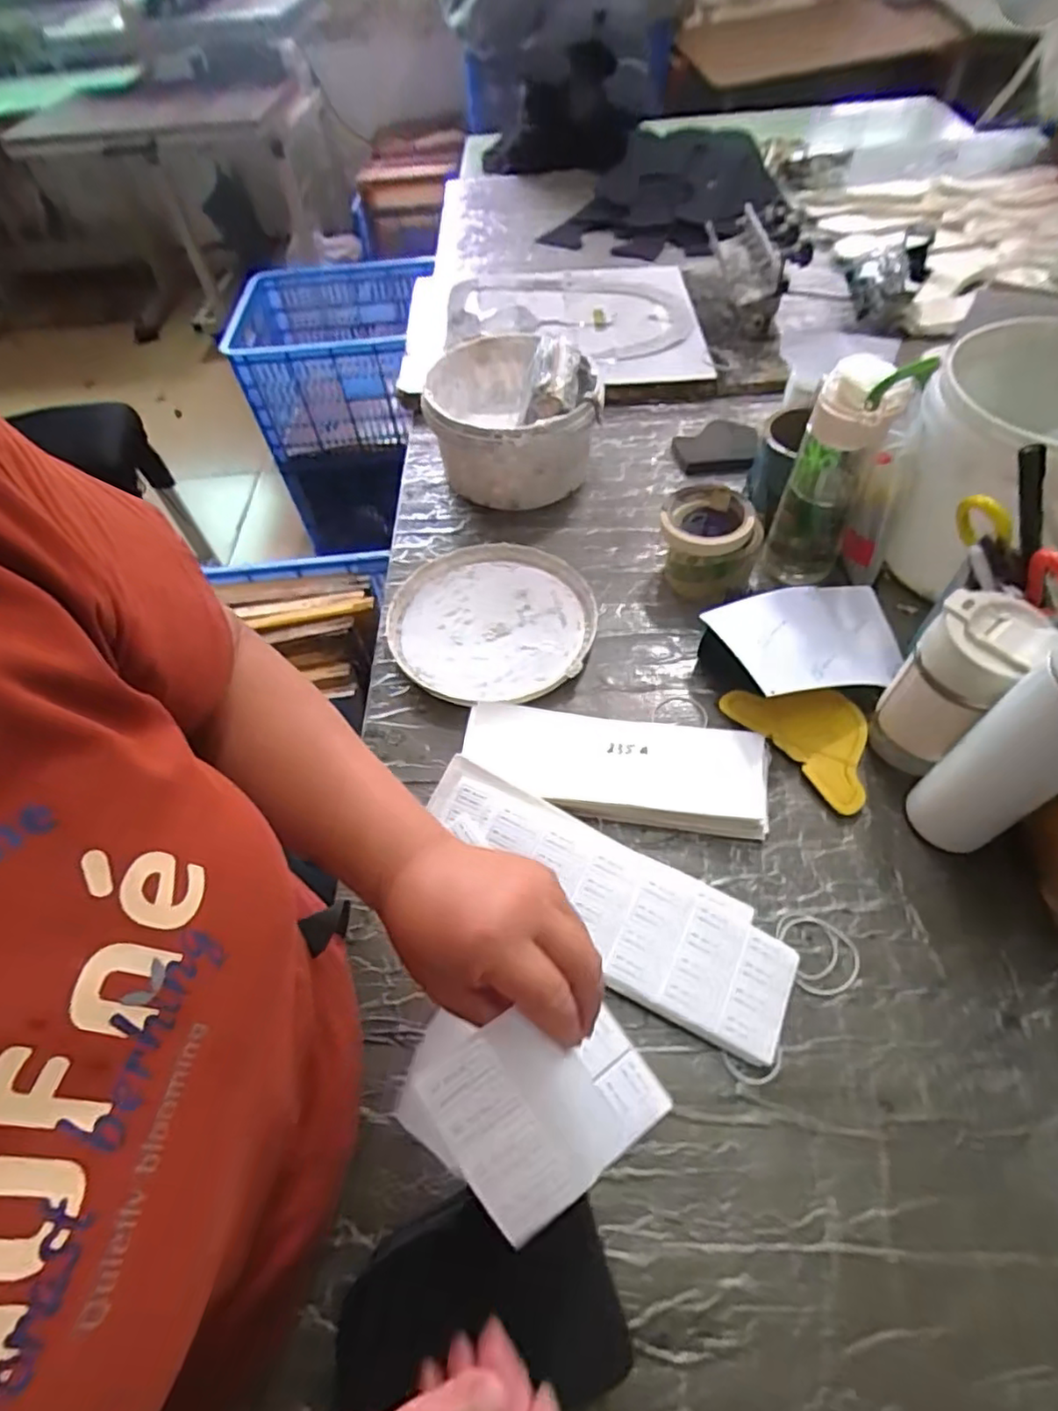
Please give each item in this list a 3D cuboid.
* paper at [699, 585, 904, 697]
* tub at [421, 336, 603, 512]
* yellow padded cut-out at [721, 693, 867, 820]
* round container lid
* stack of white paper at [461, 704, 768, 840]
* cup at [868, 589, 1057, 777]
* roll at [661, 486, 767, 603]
[{"bbox_3d":[0.275,-0.060,0.600,0.194,0.069,0.121,-16,56,-8],"label":"paper"},{"bbox_3d":[-0.020,-0.361,0.796,0.199,0.137,0.203,-1,56,2],"label":"tub"},{"bbox_3d":[0.258,0.022,0.576,0.086,0.020,0.143,-33,60,-19],"label":"yellow padded cut-out"},{"bbox_3d":[-0.040,-0.089,0.670,0.209,0.018,0.206,-1,56,2],"label":"round container lid"},{"bbox_3d":[0.073,0.052,0.559,0.258,0.027,0.092,6,56,7],"label":"stack of white paper"},{"bbox_3d":[0.339,-0.011,0.509,0.069,0.155,0.077,-19,57,-10],"label":"cup"},{"bbox_3d":[0.188,-0.170,0.671,0.104,0.081,0.091,25,60,18],"label":"roll"}]

